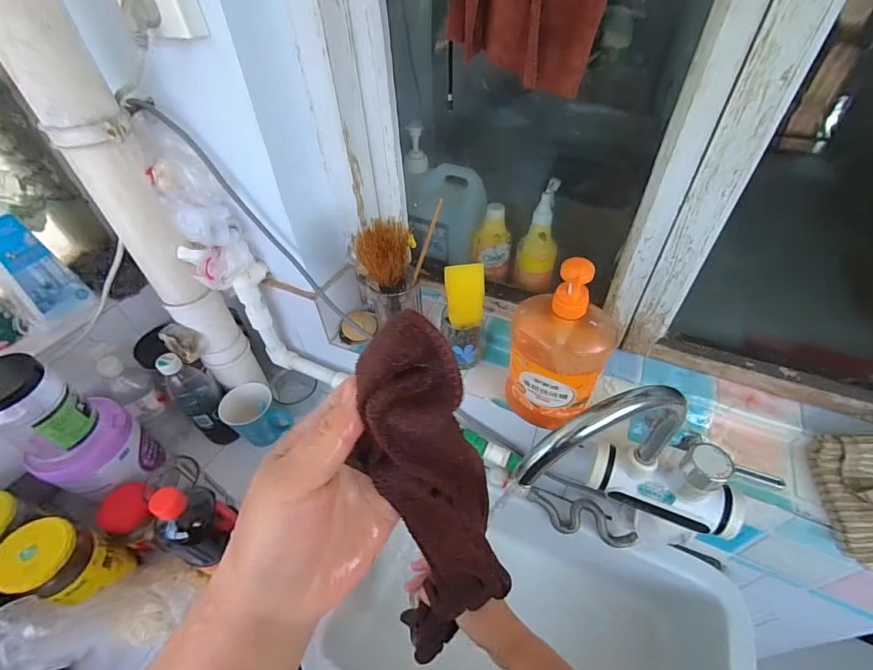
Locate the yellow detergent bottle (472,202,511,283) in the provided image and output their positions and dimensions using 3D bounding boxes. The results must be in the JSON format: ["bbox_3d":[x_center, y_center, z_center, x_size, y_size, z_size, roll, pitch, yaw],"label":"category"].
[{"bbox_3d":[0.094,-0.155,0.688,0.065,0.112,0.058,6,47,9],"label":"yellow detergent bottle"}]

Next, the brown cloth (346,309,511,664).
[{"bbox_3d":[-0.001,0.084,0.205,0.057,0.187,0.027,-15,21,-11],"label":"brown cloth"}]

